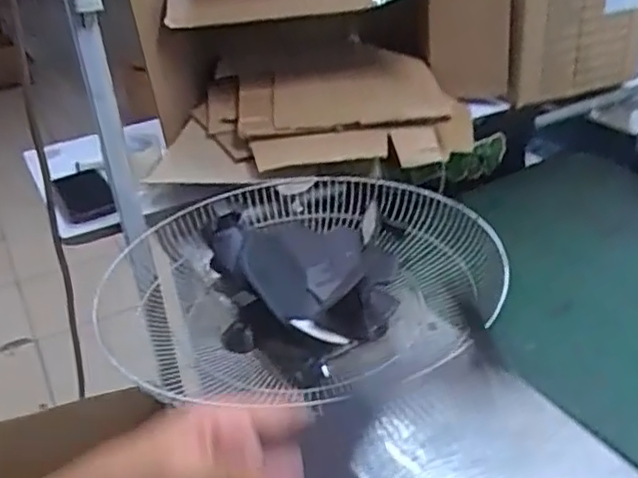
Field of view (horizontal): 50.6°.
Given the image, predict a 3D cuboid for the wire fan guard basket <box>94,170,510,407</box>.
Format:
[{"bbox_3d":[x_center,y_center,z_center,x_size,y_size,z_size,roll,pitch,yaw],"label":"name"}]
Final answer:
[{"bbox_3d":[-0.011,0.029,0.827,0.405,0.102,0.405,-4,29,1],"label":"wire fan guard basket"}]

